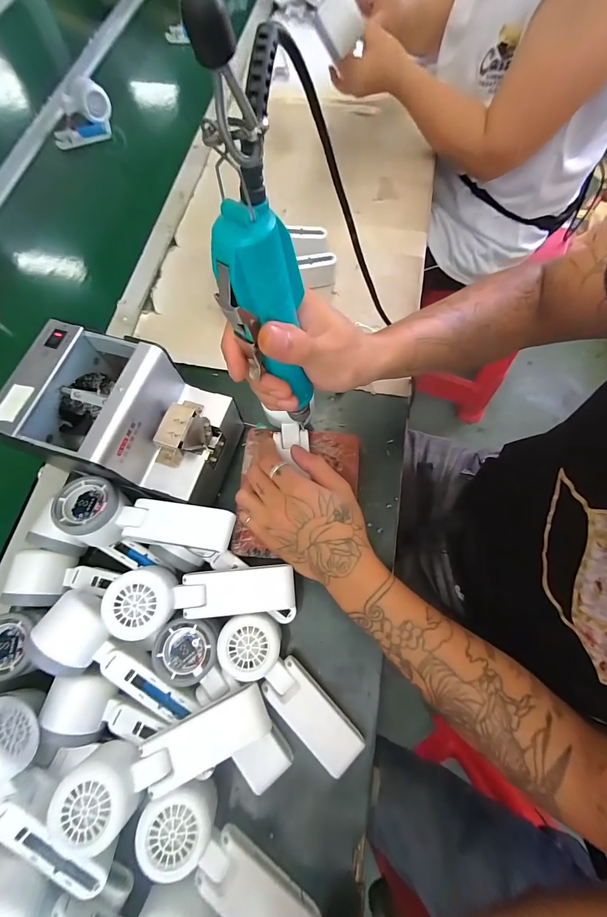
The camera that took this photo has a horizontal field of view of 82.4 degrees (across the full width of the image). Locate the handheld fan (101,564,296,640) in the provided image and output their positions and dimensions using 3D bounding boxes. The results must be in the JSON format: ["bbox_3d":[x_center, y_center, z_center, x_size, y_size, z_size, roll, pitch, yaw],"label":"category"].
[{"bbox_3d":[-0.091,0.124,0.318,0.159,0.043,0.054,-7,70,0],"label":"handheld fan"}]

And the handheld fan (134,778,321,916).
[{"bbox_3d":[-0.058,0.327,0.278,0.165,0.038,0.060,41,77,-1],"label":"handheld fan"}]

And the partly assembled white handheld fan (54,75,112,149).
[{"bbox_3d":[-0.435,-0.671,0.674,0.117,0.069,0.065,-16,71,-3],"label":"partly assembled white handheld fan"}]

